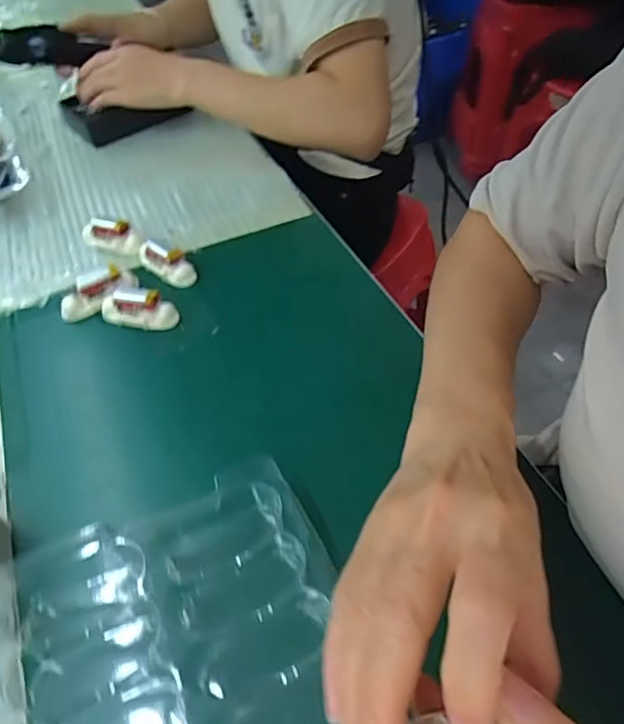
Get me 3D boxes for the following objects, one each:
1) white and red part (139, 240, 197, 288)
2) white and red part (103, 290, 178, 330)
[{"bbox_3d":[-0.124,-0.087,0.472,0.059,0.027,0.018,32,56,26],"label":"white and red part"},{"bbox_3d":[-0.137,-0.042,0.433,0.063,0.025,0.020,2,48,4],"label":"white and red part"}]

